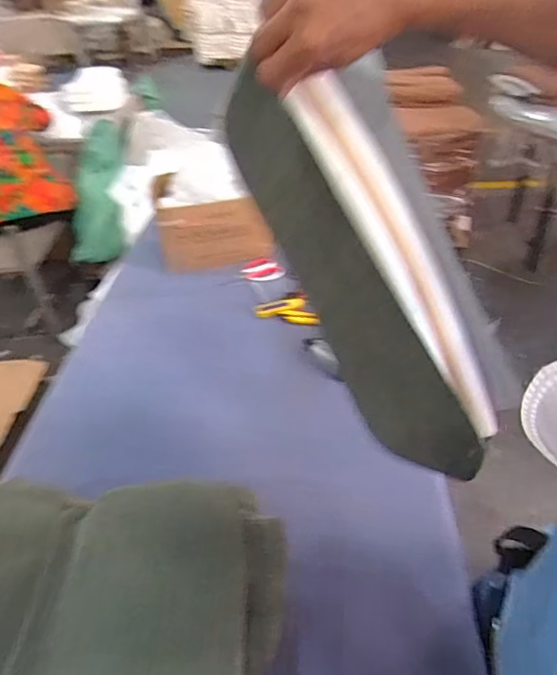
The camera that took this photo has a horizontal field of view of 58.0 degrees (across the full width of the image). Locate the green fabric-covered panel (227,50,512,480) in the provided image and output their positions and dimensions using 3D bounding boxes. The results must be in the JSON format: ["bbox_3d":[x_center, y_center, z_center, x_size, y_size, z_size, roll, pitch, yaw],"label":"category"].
[{"bbox_3d":[0.077,-0.048,0.499,0.096,0.385,0.179,-30,7,-30],"label":"green fabric-covered panel"}]

